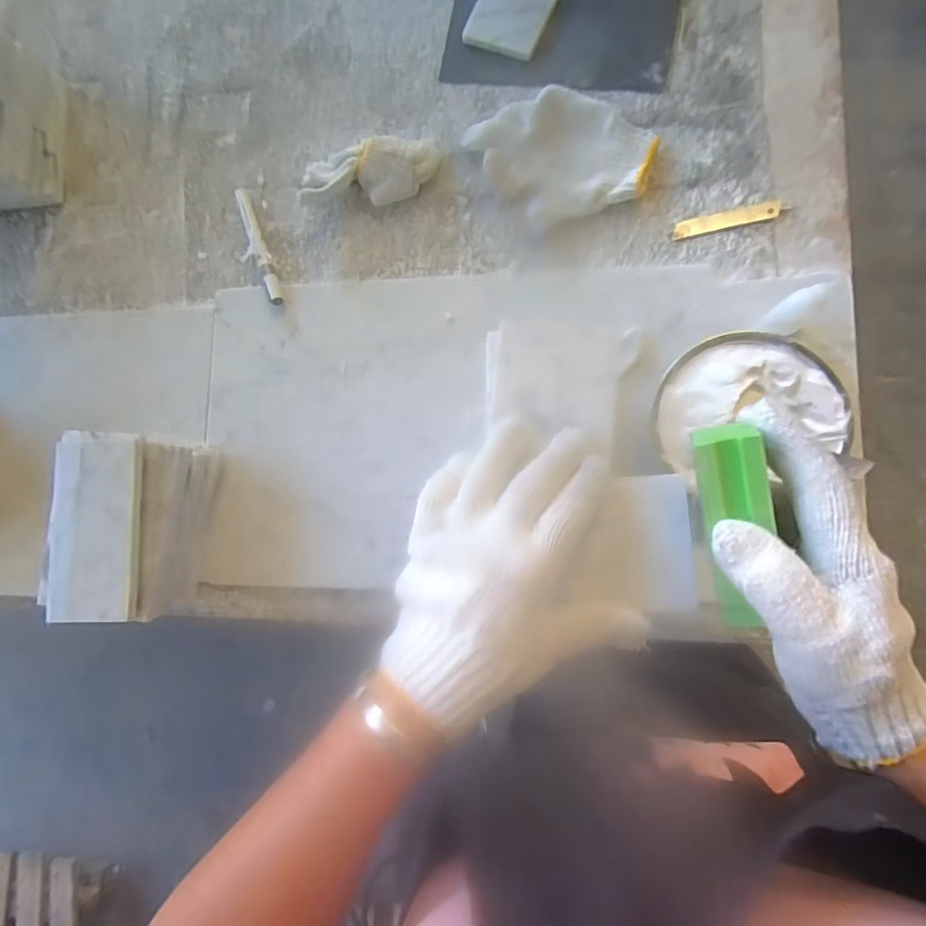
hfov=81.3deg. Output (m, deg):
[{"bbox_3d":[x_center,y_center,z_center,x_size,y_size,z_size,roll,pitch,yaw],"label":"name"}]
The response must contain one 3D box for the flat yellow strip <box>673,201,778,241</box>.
[{"bbox_3d":[0.242,-0.223,0.494,0.092,0.004,0.016,-11,83,7],"label":"flat yellow strip"}]

